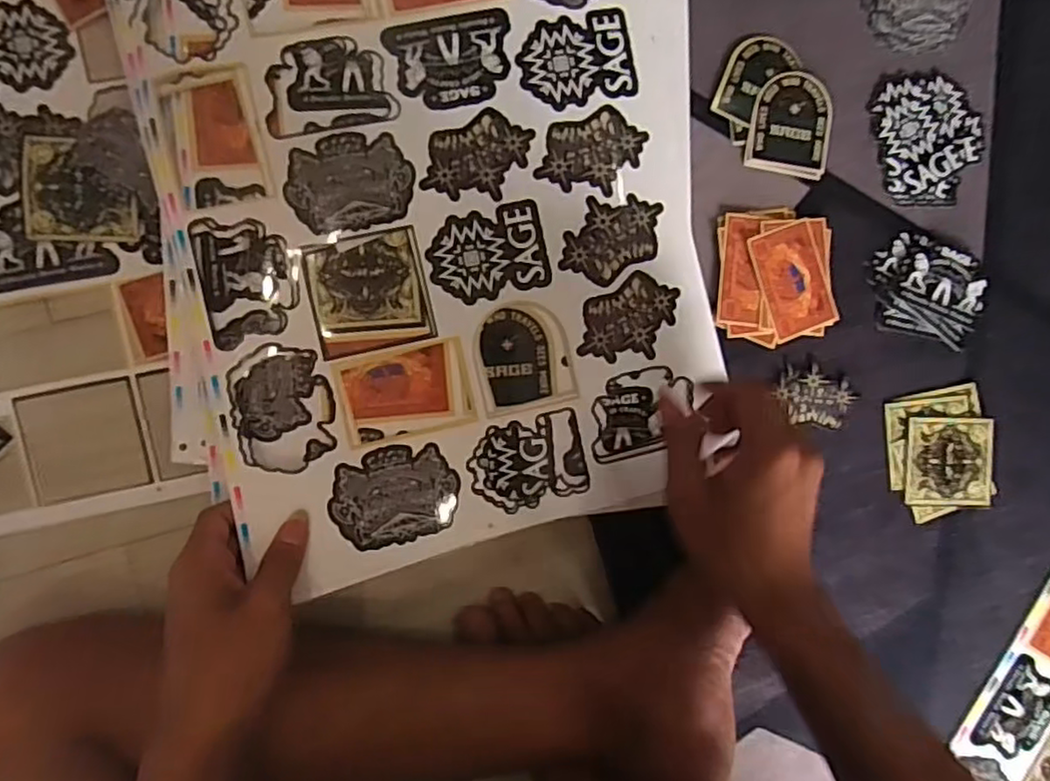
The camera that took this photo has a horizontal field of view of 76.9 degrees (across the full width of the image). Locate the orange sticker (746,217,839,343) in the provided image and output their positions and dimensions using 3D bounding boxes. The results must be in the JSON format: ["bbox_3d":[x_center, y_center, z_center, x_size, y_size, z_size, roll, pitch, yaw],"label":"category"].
[{"bbox_3d":[0.200,-0.082,0.491,0.054,0.005,0.080,-19,95,-7],"label":"orange sticker"}]

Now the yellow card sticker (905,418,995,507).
[{"bbox_3d":[0.328,0.055,0.511,0.067,0.004,0.067,1,91,1],"label":"yellow card sticker"}]

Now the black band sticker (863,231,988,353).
[{"bbox_3d":[0.307,-0.078,0.505,0.090,0.007,0.074,14,93,-3],"label":"black band sticker"}]

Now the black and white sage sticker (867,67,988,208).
[{"bbox_3d":[0.307,-0.191,0.500,0.085,0.005,0.097,-13,94,-7],"label":"black and white sage sticker"}]

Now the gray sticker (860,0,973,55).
[{"bbox_3d":[0.294,-0.291,0.496,0.084,0.005,0.072,2,92,-8],"label":"gray sticker"}]

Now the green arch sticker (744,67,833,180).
[{"bbox_3d":[0.197,-0.197,0.487,0.061,0.004,0.073,6,92,-8],"label":"green arch sticker"}]

